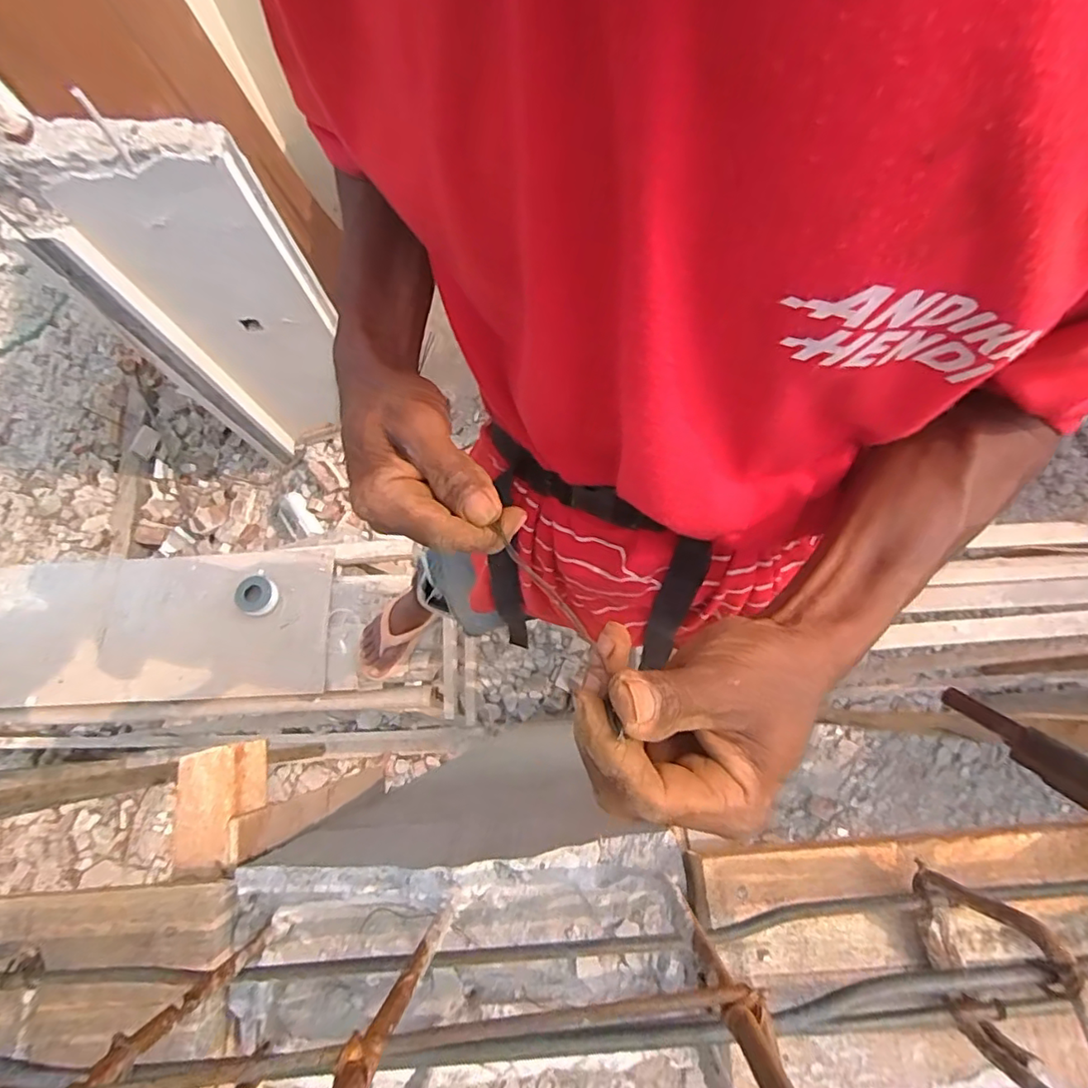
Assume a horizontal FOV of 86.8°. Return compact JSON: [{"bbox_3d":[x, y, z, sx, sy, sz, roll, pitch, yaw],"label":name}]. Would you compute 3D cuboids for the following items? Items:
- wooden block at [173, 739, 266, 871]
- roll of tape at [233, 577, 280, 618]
[{"bbox_3d":[-0.218,0.175,0.392,0.040,0.048,0.074,-5,74,1],"label":"wooden block"},{"bbox_3d":[-0.644,0.117,1.292,0.088,0.021,0.085,-1,74,2],"label":"roll of tape"}]

